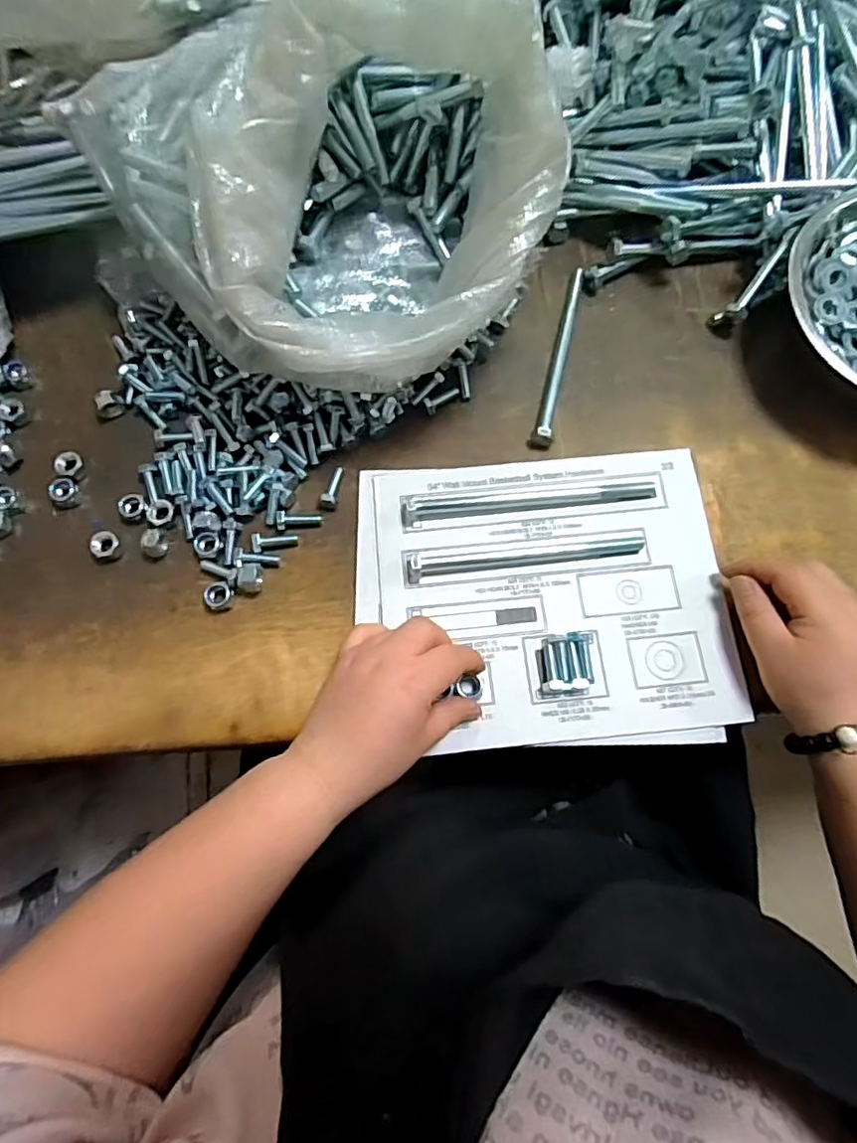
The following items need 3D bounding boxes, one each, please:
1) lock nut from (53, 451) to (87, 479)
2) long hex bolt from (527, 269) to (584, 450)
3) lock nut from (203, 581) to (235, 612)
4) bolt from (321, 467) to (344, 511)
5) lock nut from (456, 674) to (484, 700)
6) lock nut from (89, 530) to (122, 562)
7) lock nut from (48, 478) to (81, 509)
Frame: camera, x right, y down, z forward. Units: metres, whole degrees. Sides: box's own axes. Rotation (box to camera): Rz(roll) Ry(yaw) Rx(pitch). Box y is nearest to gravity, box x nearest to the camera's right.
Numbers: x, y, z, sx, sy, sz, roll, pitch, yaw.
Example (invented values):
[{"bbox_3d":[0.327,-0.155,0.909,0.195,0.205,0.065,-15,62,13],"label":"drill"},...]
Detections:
[{"bbox_3d":[-0.255,-0.076,0.416,0.022,0.009,0.018,33,79,8],"label":"lock nut"},{"bbox_3d":[0.098,-0.163,0.433,0.014,0.018,0.154,13,76,4],"label":"long hex bolt"},{"bbox_3d":[-0.140,0.017,0.391,0.018,0.010,0.018,0,75,1],"label":"lock nut"},{"bbox_3d":[-0.067,-0.060,0.412,0.010,0.008,0.031,14,77,4],"label":"bolt"},{"bbox_3d":[0.026,0.072,0.365,0.016,0.010,0.013,9,77,2],"label":"lock nut"},{"bbox_3d":[-0.221,-0.017,0.402,0.019,0.012,0.020,0,75,1],"label":"lock nut"},{"bbox_3d":[-0.257,-0.055,0.411,0.018,0.007,0.021,-25,76,-6],"label":"lock nut"}]

